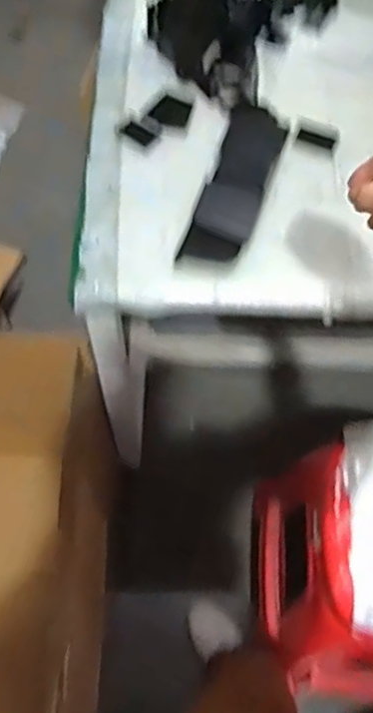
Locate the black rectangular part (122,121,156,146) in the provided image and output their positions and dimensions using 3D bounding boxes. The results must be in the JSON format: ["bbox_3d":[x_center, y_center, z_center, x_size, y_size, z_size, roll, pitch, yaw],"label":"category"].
[{"bbox_3d":[-0.061,-0.287,0.878,0.042,0.004,0.024,33,67,15],"label":"black rectangular part"}]

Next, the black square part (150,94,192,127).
[{"bbox_3d":[-0.018,-0.321,0.897,0.051,0.004,0.045,25,65,12],"label":"black square part"}]

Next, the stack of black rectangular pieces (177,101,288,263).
[{"bbox_3d":[0.067,-0.225,0.826,0.074,0.056,0.252,16,64,8],"label":"stack of black rectangular pieces"}]

